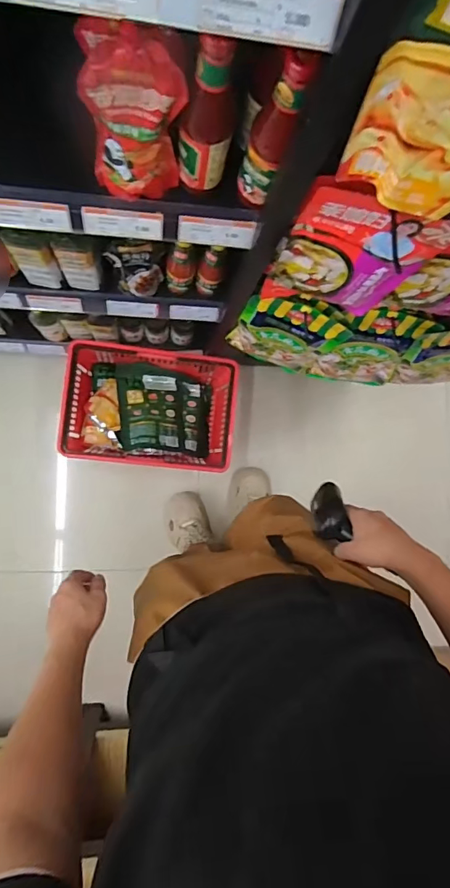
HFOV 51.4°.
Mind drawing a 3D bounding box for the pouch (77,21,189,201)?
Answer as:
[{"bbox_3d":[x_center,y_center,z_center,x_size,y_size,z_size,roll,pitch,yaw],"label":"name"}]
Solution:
[{"bbox_3d":[-0.090,-0.319,0.477,0.092,0.185,0.040,-14,89,-8],"label":"pouch"}]

